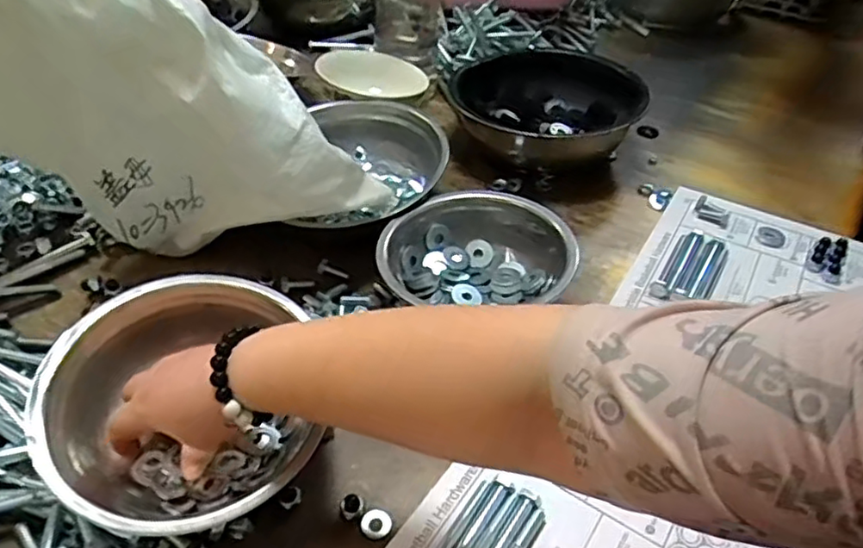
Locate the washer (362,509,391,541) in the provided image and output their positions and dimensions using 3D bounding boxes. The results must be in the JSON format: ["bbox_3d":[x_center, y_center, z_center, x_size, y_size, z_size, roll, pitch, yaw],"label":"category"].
[{"bbox_3d":[-0.038,0.172,0.441,0.021,0.004,0.020,3,52,-4],"label":"washer"}]

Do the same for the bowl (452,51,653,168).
[{"bbox_3d":[0.141,-0.200,0.806,0.234,0.077,0.216,1,42,-4],"label":"bowl"}]

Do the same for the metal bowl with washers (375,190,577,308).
[{"bbox_3d":[0.039,-0.004,0.593,0.174,0.074,0.164,4,42,-1],"label":"metal bowl with washers"}]

